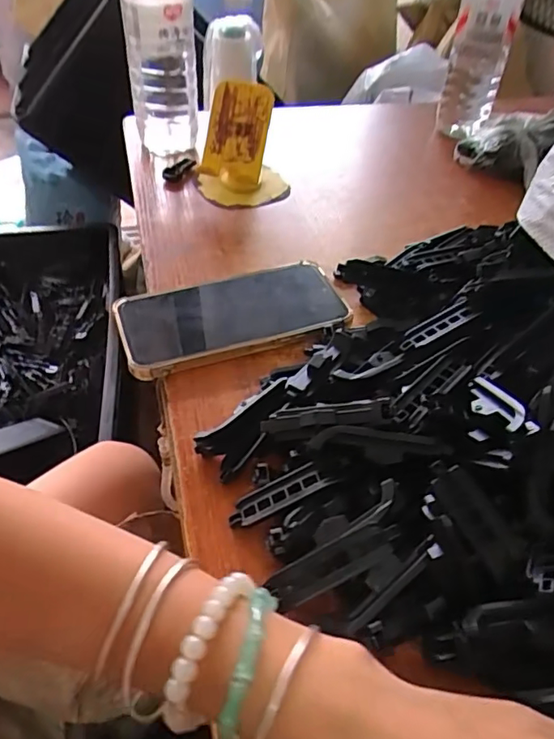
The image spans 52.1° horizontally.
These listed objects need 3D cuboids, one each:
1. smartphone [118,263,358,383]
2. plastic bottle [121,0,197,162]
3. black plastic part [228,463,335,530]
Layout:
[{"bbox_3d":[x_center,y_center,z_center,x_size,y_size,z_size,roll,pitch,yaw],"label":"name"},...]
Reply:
[{"bbox_3d":[-0.031,-0.040,0.424,0.168,0.019,0.076,-14,46,-17],"label":"smartphone"},{"bbox_3d":[-0.113,-0.313,0.554,0.062,0.209,0.059,-5,44,-9],"label":"plastic bottle"},{"bbox_3d":[0.001,0.068,0.310,0.058,0.004,0.019,-28,46,6],"label":"black plastic part"}]

